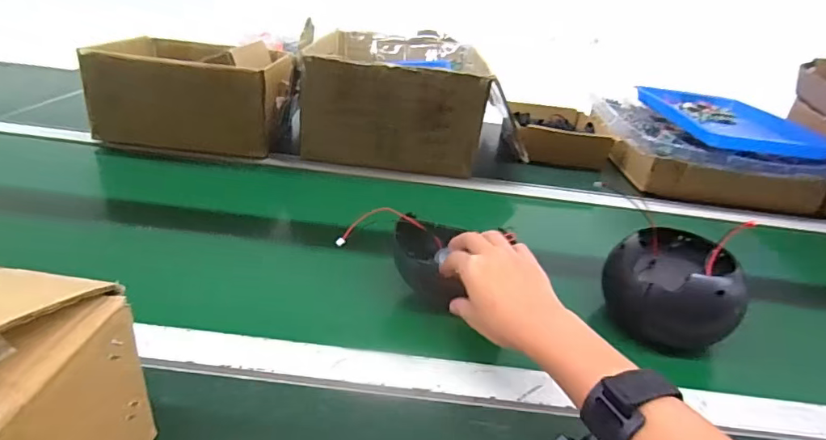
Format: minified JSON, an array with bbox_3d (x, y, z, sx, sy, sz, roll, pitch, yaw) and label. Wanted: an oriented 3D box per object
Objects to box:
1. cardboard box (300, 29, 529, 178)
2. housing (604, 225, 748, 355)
[{"bbox_3d":[-0.036,-0.256,0.968,0.319,0.176,0.416,4,28,-7],"label":"cardboard box"},{"bbox_3d":[0.274,0.071,0.516,0.137,0.090,0.121,-20,38,-41],"label":"housing"}]

